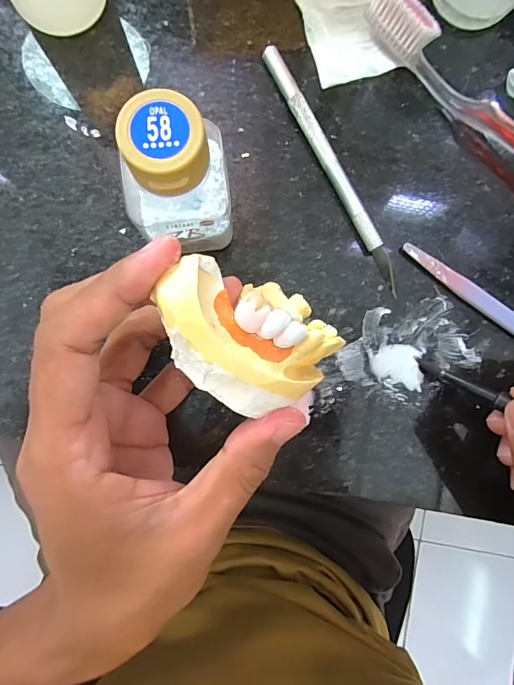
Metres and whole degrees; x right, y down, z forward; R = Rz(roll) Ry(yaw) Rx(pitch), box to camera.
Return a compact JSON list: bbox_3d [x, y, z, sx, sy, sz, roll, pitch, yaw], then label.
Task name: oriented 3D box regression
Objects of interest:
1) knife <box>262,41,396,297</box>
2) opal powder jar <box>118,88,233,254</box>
[{"bbox_3d":[0.039,-0.088,0.196,0.009,0.008,0.136,-29,89,-3],"label":"knife"},{"bbox_3d":[-0.032,-0.063,0.160,0.039,0.072,0.035,-8,88,-2],"label":"opal powder jar"}]

